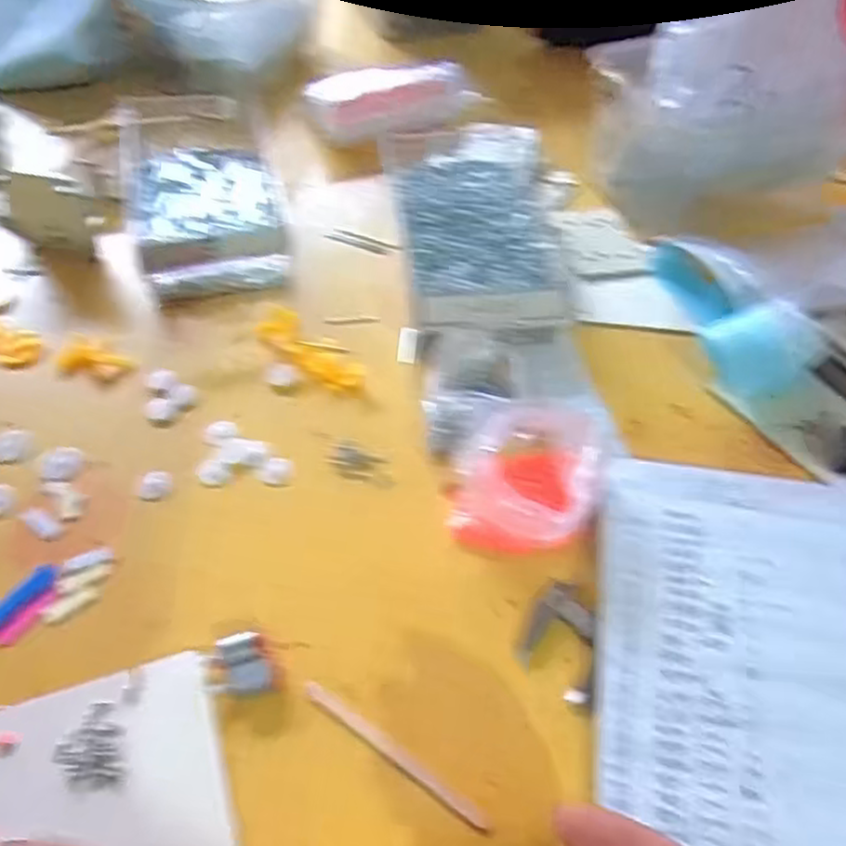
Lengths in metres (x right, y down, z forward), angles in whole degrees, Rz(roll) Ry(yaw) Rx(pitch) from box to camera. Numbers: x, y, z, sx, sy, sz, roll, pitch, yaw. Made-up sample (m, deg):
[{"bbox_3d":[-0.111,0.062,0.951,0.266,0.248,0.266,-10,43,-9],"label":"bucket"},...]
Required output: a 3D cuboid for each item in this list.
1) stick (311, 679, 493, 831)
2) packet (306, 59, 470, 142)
[{"bbox_3d":[-0.015,0.177,0.394,0.120,0.005,0.008,30,55,20],"label":"stick"},{"bbox_3d":[-0.035,-0.347,0.786,0.175,0.033,0.122,-4,50,-6],"label":"packet"}]

